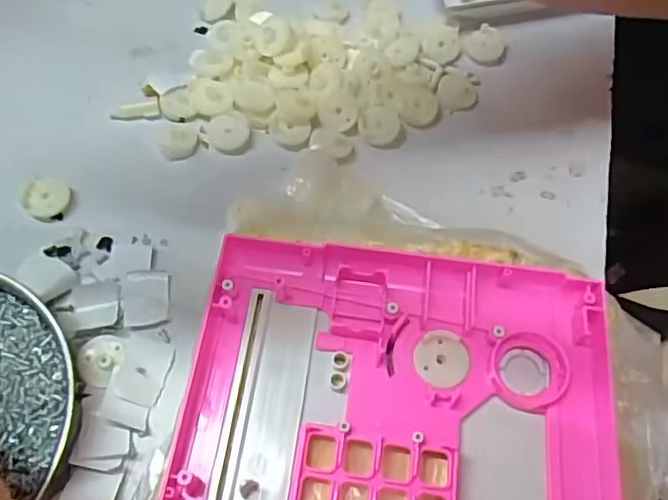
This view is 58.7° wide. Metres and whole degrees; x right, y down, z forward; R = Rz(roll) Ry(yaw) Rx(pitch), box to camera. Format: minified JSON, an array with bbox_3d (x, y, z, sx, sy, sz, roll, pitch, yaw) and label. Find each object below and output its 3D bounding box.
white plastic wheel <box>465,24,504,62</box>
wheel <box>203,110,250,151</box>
[{"bbox_3d":[0.094,-0.127,0.368,0.023,0.004,0.023,0,84,1],"label":"white plastic wheel"},{"bbox_3d":[-0.060,-0.066,0.331,0.025,0.010,0.021,-3,62,-4],"label":"wheel"}]

